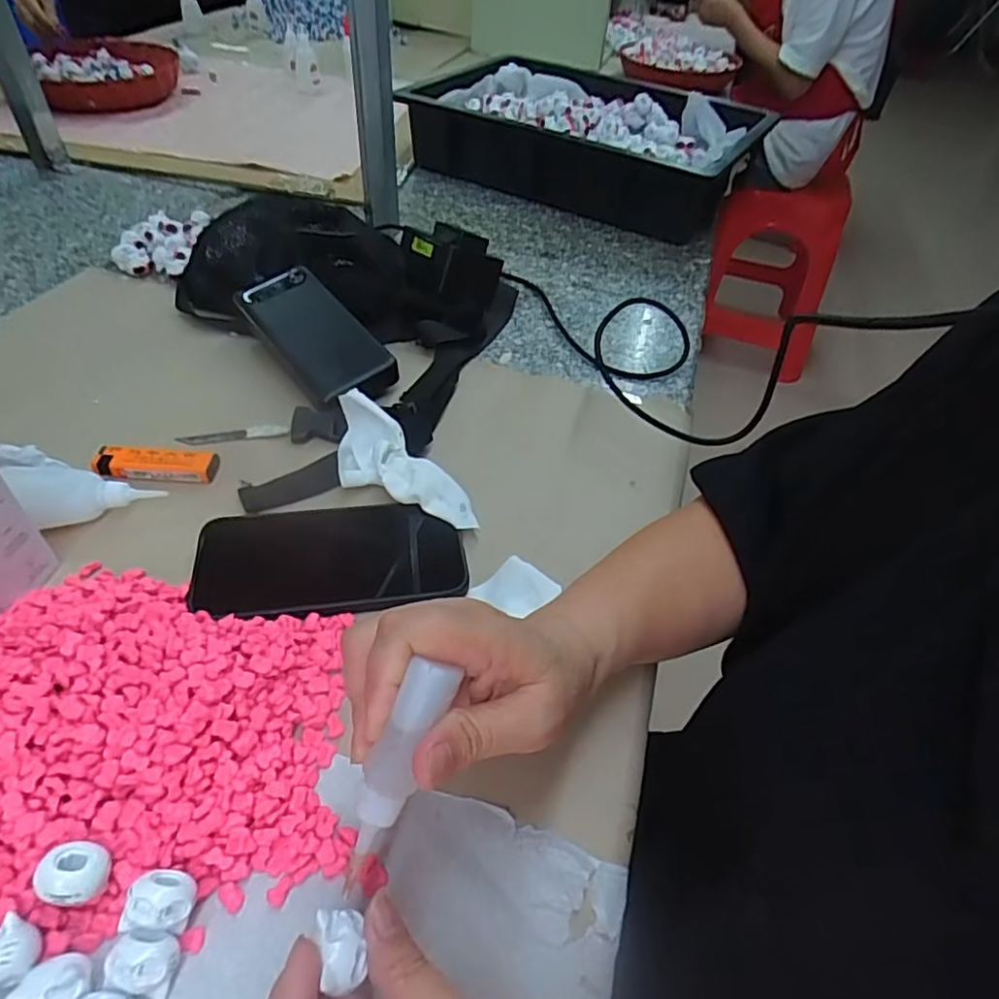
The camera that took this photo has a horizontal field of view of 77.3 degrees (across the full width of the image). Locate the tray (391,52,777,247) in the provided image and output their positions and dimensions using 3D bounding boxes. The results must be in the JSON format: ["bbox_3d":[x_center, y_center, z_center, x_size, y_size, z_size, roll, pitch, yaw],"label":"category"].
[{"bbox_3d":[0.128,-0.525,0.912,0.440,0.099,0.330,25,47,17],"label":"tray"}]

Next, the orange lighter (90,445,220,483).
[{"bbox_3d":[-0.244,-0.026,0.441,0.082,0.012,0.023,1,45,-6],"label":"orange lighter"}]

